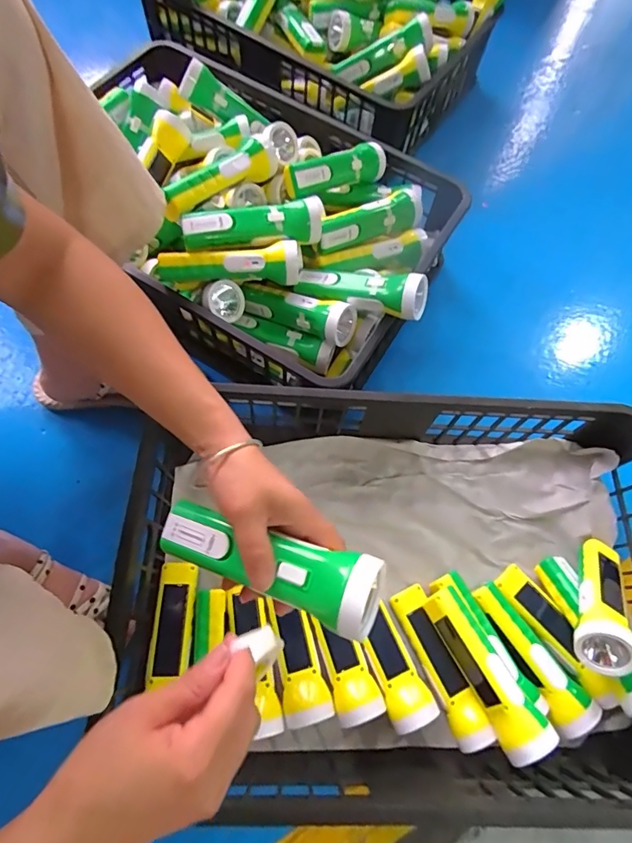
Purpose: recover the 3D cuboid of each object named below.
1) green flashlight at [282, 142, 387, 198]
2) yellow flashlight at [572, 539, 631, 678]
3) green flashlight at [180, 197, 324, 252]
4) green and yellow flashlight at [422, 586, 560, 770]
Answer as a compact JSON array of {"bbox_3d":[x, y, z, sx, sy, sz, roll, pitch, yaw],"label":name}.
[{"bbox_3d":[0.032,-0.362,0.666,0.183,0.051,0.044,-31,72,-31],"label":"green flashlight"},{"bbox_3d":[0.320,0.202,0.508,0.067,0.053,0.170,41,30,13],"label":"yellow flashlight"},{"bbox_3d":[-0.073,-0.241,0.569,0.176,0.044,0.045,-13,69,-8],"label":"green flashlight"},{"bbox_3d":[0.177,0.258,0.484,0.054,0.045,0.171,-24,55,-12],"label":"green and yellow flashlight"}]

